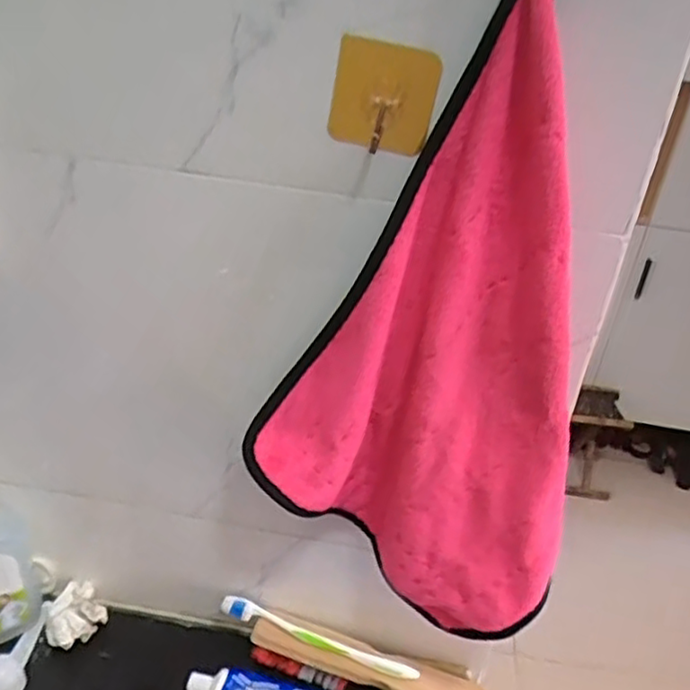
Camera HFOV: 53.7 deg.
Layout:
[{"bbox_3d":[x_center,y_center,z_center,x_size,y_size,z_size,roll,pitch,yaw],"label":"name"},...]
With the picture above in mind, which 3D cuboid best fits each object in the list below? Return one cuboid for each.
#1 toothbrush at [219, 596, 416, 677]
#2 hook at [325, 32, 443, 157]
[{"bbox_3d":[-0.023,0.258,0.600,0.180,0.010,0.017,20,33,5],"label":"toothbrush"},{"bbox_3d":[0.023,-0.142,0.396,0.060,0.061,0.027,10,36,-3],"label":"hook"}]

